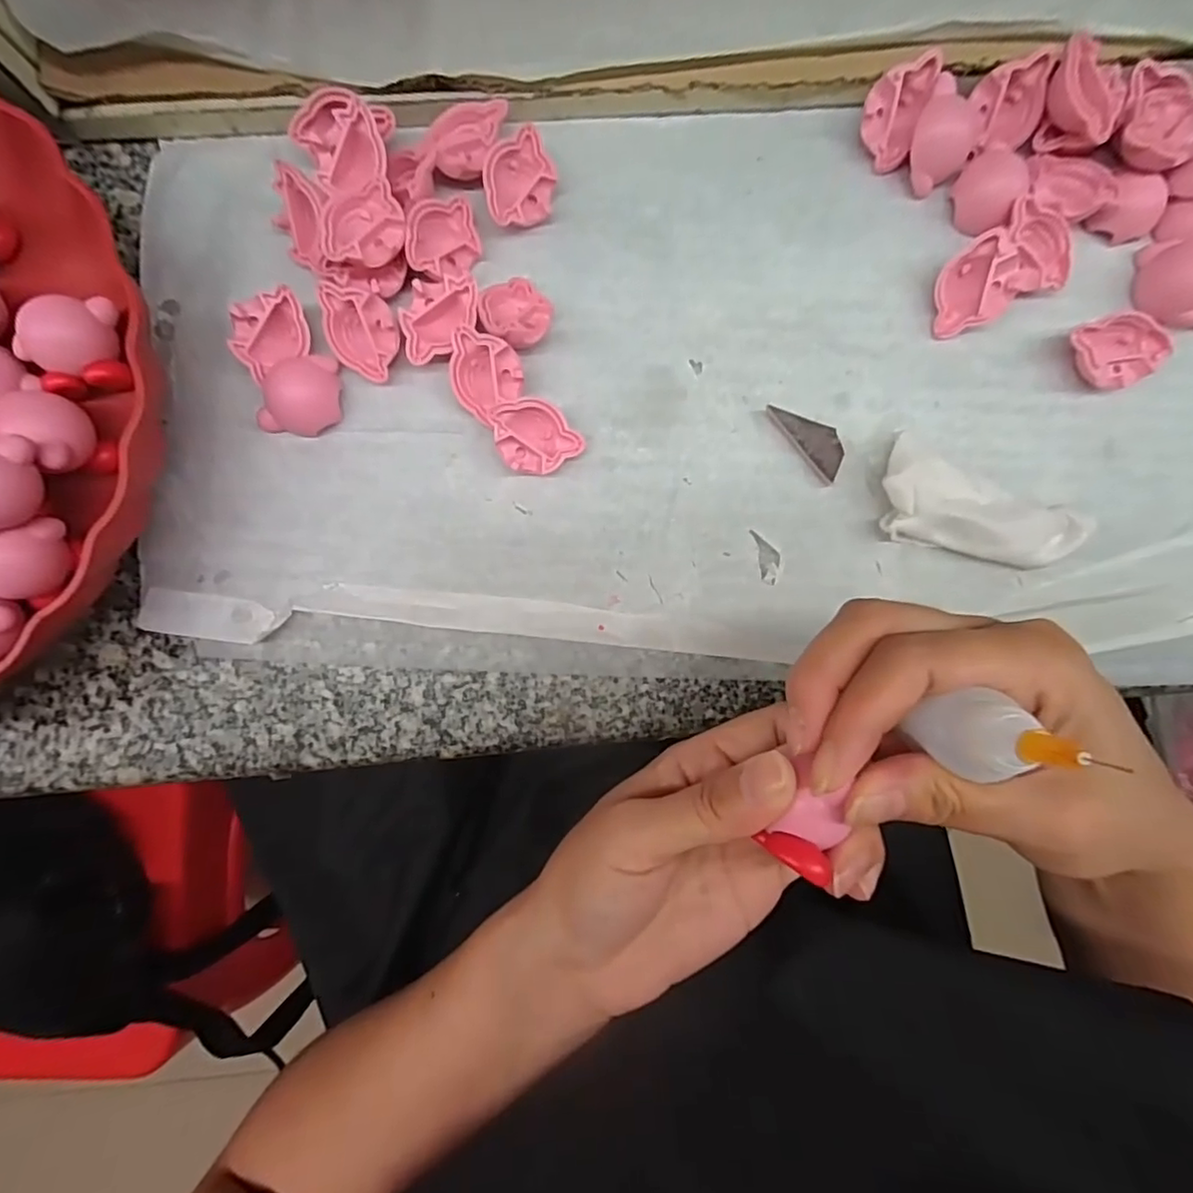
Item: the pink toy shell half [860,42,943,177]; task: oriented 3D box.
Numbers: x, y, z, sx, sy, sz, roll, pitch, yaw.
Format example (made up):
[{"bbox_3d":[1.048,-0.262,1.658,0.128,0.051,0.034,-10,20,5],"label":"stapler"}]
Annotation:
[{"bbox_3d":[0.119,-0.193,0.237,0.025,0.014,0.037,25,115,-4],"label":"pink toy shell half"}]

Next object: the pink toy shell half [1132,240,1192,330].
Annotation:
[{"bbox_3d":[0.240,-0.127,0.236,0.030,0.021,0.039,-24,90,-1],"label":"pink toy shell half"}]

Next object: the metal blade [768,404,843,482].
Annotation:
[{"bbox_3d":[0.086,-0.064,0.237,0.016,0.004,0.037,-39,88,-3],"label":"metal blade"}]

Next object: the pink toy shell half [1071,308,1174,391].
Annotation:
[{"bbox_3d":[0.208,-0.098,0.239,0.029,0.017,0.028,0,89,-1],"label":"pink toy shell half"}]

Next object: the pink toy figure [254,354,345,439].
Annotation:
[{"bbox_3d":[-0.116,-0.079,0.231,0.030,0.014,0.029,-3,89,-1],"label":"pink toy figure"}]

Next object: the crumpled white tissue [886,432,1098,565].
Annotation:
[{"bbox_3d":[0.150,-0.032,0.235,0.080,0.016,0.036,21,89,-1],"label":"crumpled white tissue"}]

